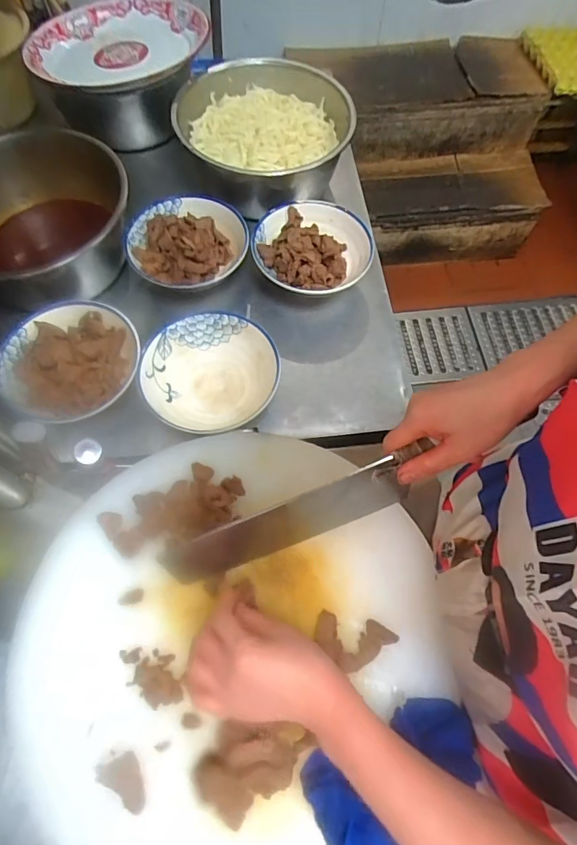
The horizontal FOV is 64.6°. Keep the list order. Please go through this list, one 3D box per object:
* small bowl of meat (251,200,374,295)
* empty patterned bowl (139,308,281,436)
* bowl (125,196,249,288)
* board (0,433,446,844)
[{"bbox_3d":[0.033,-0.239,0.658,0.161,0.060,0.163,0,66,-1],"label":"small bowl of meat"},{"bbox_3d":[-0.099,-0.058,0.574,0.159,0.066,0.147,0,66,-1],"label":"empty patterned bowl"},{"bbox_3d":[-0.142,-0.258,0.652,0.170,0.058,0.156,-11,67,-6],"label":"bowl"},{"bbox_3d":[-0.062,0.197,0.426,0.366,0.049,0.393,0,66,-1],"label":"board"}]

